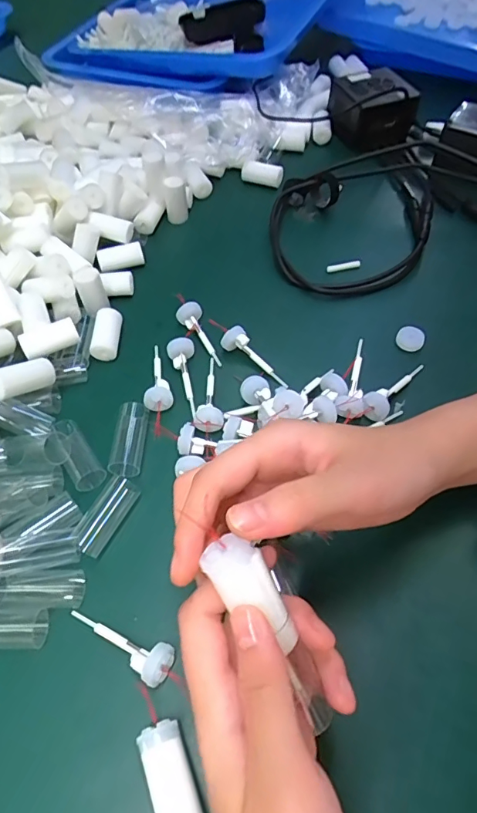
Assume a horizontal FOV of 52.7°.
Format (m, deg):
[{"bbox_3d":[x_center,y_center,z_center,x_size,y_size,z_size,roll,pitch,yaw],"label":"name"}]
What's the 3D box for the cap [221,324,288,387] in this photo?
[{"bbox_3d":[0.014,-0.038,0.374,0.063,0.015,0.015,42,66,11],"label":"cap"}]

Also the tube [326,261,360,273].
[{"bbox_3d":[0.095,-0.126,0.434,0.032,0.004,0.005,-11,57,-6],"label":"tube"}]

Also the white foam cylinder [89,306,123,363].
[{"bbox_3d":[-0.105,-0.057,0.386,0.019,0.019,0.042,1,56,2],"label":"white foam cylinder"}]

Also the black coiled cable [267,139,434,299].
[{"bbox_3d":[0.123,-0.182,0.450,0.208,0.028,0.150,-25,59,-14],"label":"black coiled cable"}]

